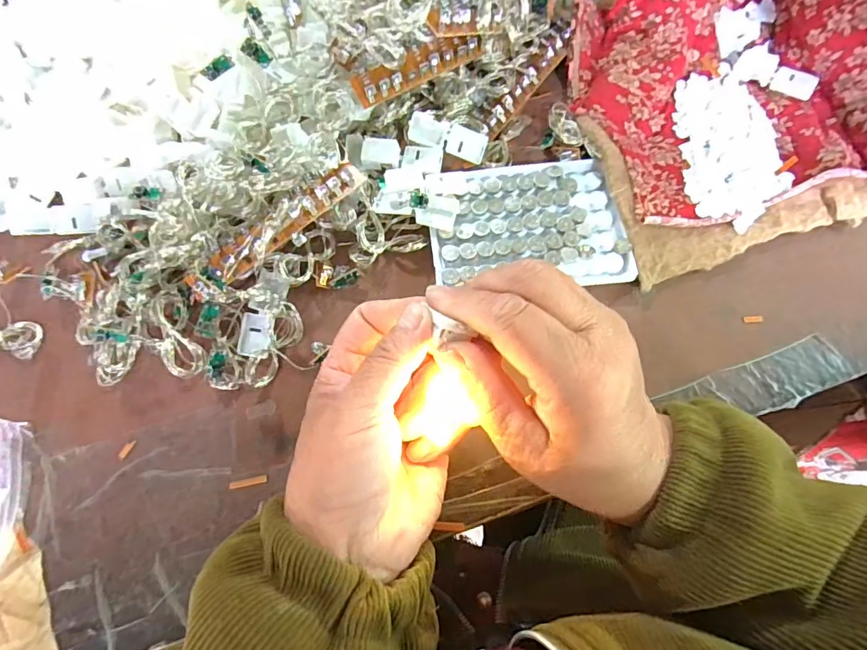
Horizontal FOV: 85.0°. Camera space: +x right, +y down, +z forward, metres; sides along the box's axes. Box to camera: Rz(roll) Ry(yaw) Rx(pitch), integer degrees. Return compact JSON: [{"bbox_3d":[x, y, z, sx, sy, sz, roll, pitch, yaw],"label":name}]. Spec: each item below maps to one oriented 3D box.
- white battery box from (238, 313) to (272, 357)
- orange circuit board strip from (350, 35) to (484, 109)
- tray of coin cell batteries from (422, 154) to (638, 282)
[{"bbox_3d":[-0.114,0.006,0.301,0.017,0.011,0.028,2,72,1],"label":"white battery box"},{"bbox_3d":[-0.009,-0.175,0.318,0.093,0.021,0.010,-31,40,-11],"label":"orange circuit board strip"},{"bbox_3d":[0.063,-0.070,0.317,0.127,0.010,0.087,-3,72,0],"label":"tray of coin cell batteries"}]

